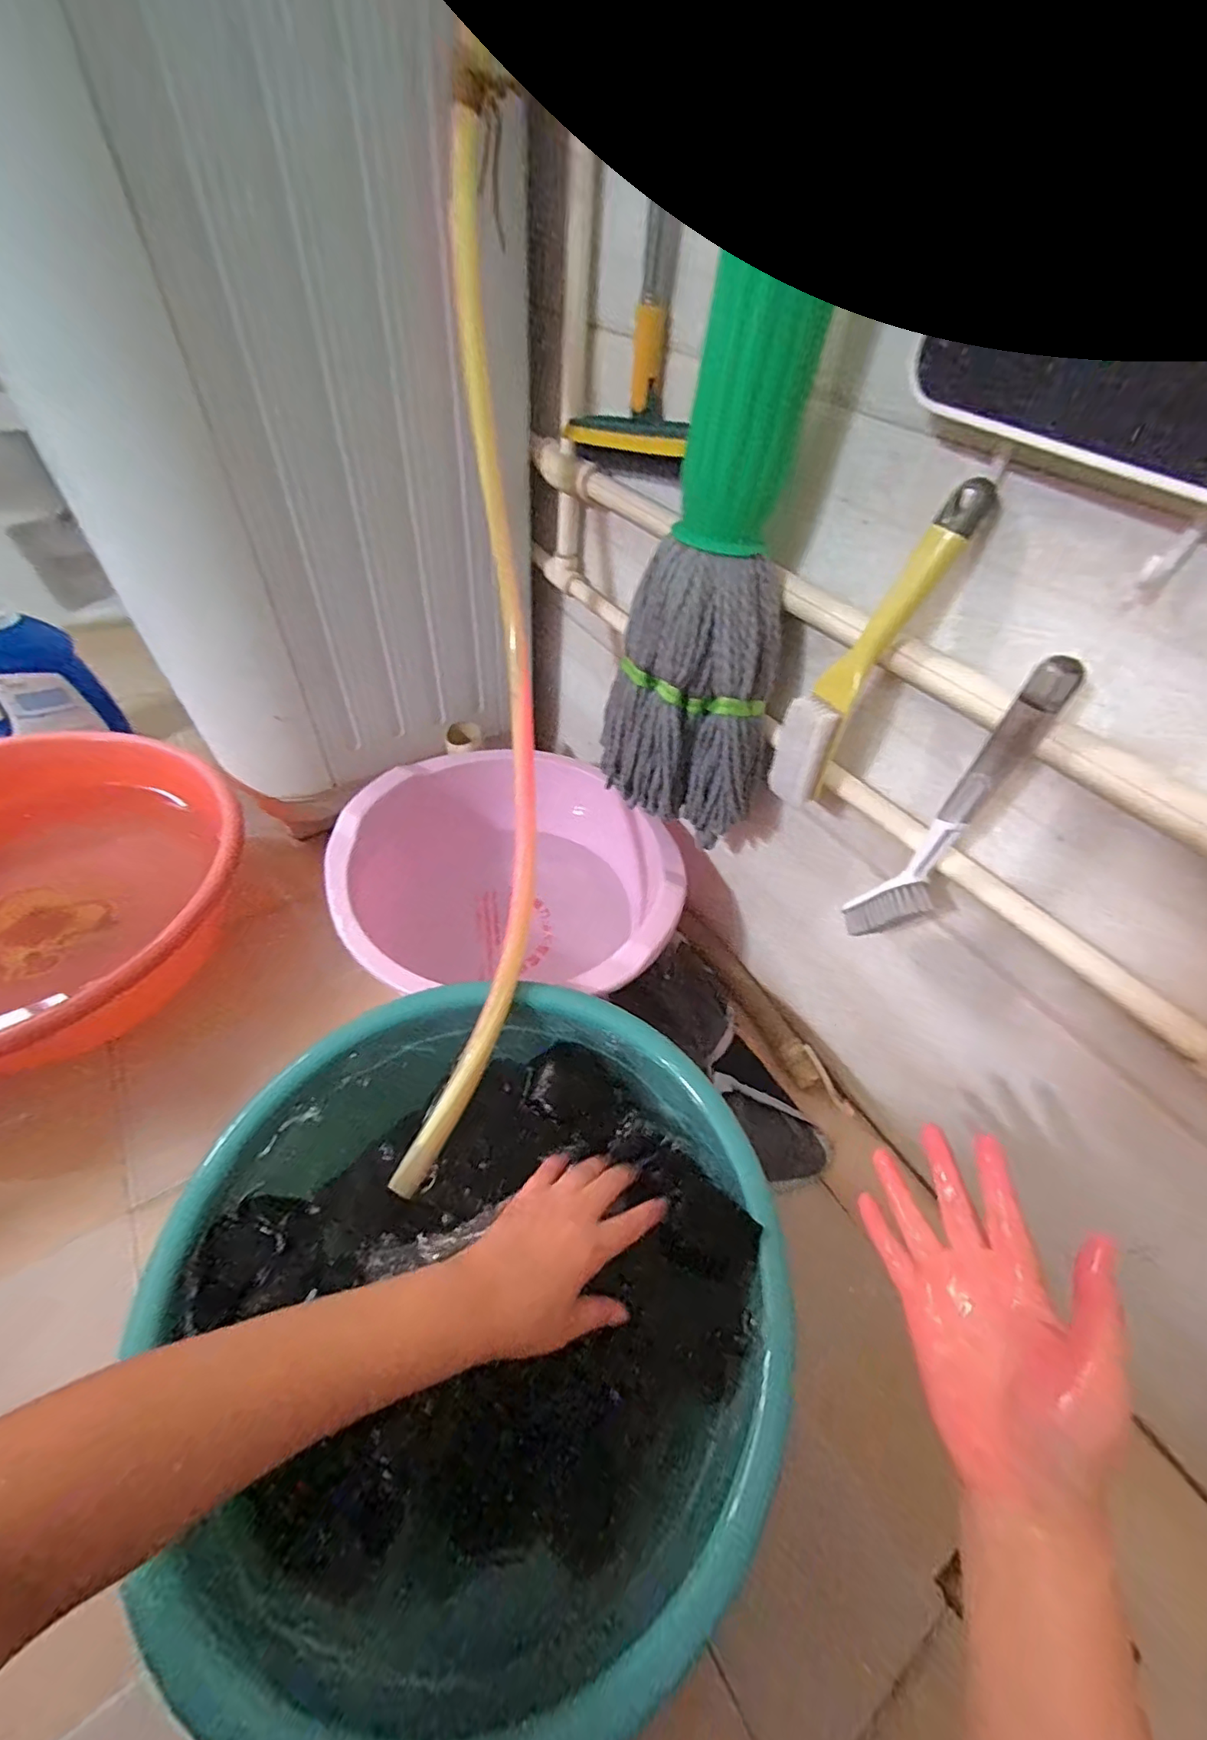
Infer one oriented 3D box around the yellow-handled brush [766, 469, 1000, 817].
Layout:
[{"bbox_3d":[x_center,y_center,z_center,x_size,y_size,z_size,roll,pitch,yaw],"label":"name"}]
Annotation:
[{"bbox_3d":[0.187,-0.144,0.407,0.043,0.228,0.061,41,34,19],"label":"yellow-handled brush"}]

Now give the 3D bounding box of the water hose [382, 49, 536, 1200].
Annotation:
[{"bbox_3d":[-0.112,-0.172,0.497,0.095,0.215,0.829,1,89,-5],"label":"water hose"}]

